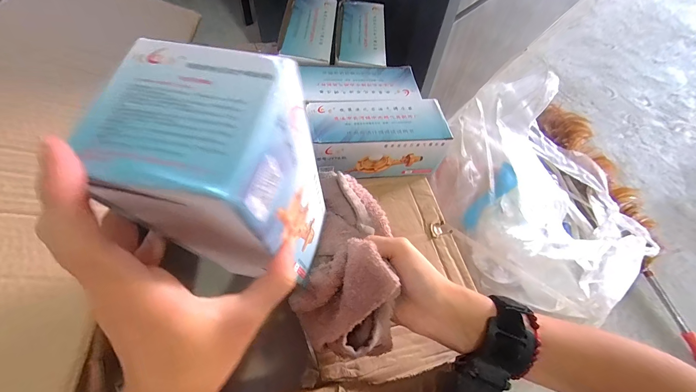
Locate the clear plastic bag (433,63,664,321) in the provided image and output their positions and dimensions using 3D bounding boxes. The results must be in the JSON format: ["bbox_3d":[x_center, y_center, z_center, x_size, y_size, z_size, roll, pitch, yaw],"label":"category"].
[{"bbox_3d":[0.421,-0.023,0.668,0.415,0.158,0.534,-5,58,-7],"label":"clear plastic bag"}]

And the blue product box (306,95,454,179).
[{"bbox_3d":[0.038,-0.084,0.428,0.185,0.073,0.093,-7,59,-8],"label":"blue product box"}]

